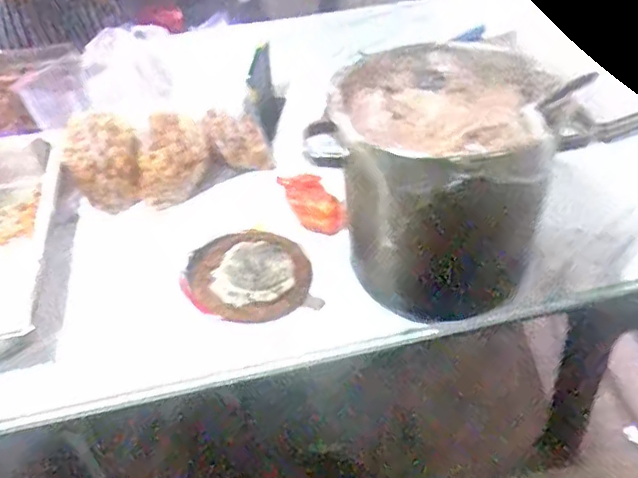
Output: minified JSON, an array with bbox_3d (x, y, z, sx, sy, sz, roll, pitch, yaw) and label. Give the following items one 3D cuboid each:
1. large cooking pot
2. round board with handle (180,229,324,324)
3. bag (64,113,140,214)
[{"bbox_3d":[0.171,-0.081,0.869,0.289,0.299,0.279,1,41,-1],"label":"large cooking pot"},{"bbox_3d":[-0.113,0.054,0.954,0.187,0.036,0.184,-12,42,-15],"label":"round board with handle"},{"bbox_3d":[-0.390,-0.141,1.095,0.120,0.128,0.138,-15,43,-18],"label":"bag"}]

